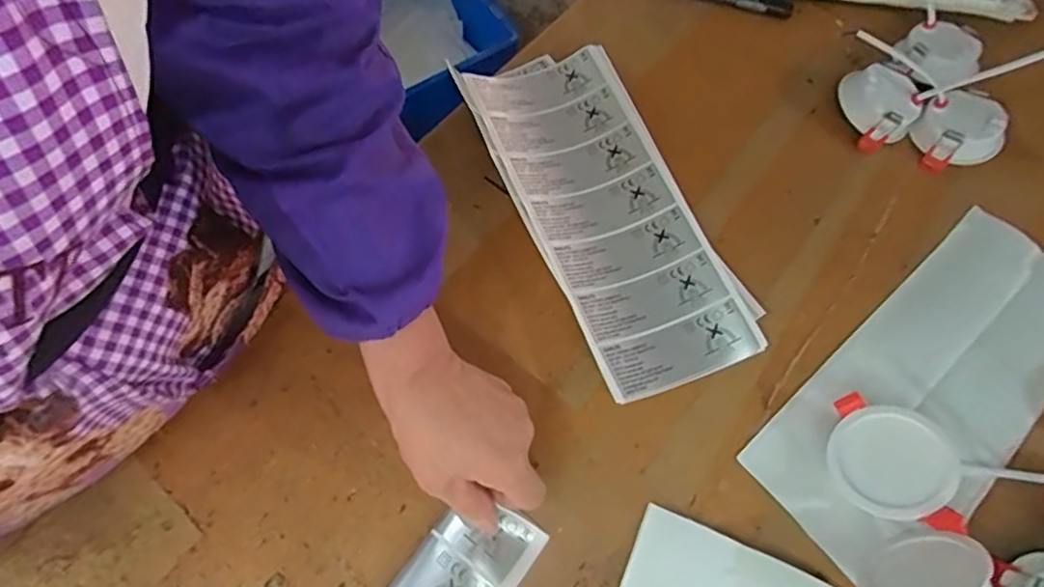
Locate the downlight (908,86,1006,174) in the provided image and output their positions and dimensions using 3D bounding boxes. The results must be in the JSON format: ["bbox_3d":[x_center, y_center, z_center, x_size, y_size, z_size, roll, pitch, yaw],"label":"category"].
[{"bbox_3d":[0.379,-0.141,0.533,0.060,0.037,0.063,-12,67,-8],"label":"downlight"}]

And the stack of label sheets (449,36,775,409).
[{"bbox_3d":[0.062,-0.072,0.486,0.129,0.028,0.302,-20,69,-11],"label":"stack of label sheets"}]

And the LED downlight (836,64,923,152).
[{"bbox_3d":[0.316,-0.167,0.545,0.066,0.033,0.066,-16,68,-10],"label":"LED downlight"}]

